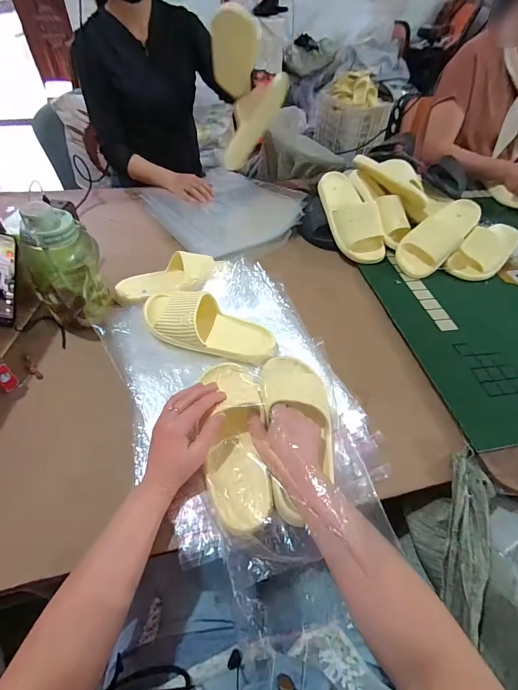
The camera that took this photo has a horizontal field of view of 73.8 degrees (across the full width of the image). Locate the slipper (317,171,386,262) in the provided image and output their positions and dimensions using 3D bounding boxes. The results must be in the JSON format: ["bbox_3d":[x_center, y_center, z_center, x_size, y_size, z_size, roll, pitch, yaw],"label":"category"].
[{"bbox_3d":[0.215,-0.315,0.812,0.100,0.074,0.243,-15,74,-14],"label":"slipper"}]

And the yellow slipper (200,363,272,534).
[{"bbox_3d":[-0.032,0.124,0.481,0.080,0.054,0.241,-3,58,-5],"label":"yellow slipper"}]

